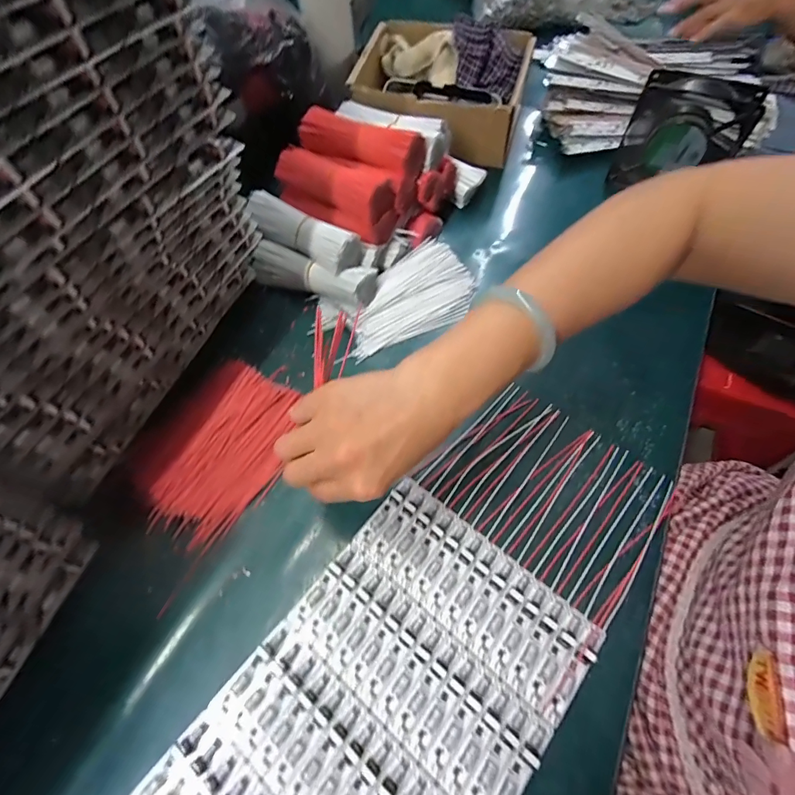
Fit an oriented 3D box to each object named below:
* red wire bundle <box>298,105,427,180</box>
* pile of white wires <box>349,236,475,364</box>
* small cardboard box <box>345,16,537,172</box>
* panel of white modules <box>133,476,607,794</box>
[{"bbox_3d":[-0.043,-0.294,0.466,0.155,0.034,0.049,27,65,12],"label":"red wire bundle"},{"bbox_3d":[0.012,-0.106,0.464,0.162,0.027,0.089,-38,69,-19],"label":"pile of white wires"},{"bbox_3d":[0.059,-0.415,0.570,0.220,0.098,0.196,13,63,6],"label":"small cardboard box"},{"bbox_3d":[-0.013,0.222,0.288,0.190,0.013,0.296,37,68,17],"label":"panel of white modules"}]

